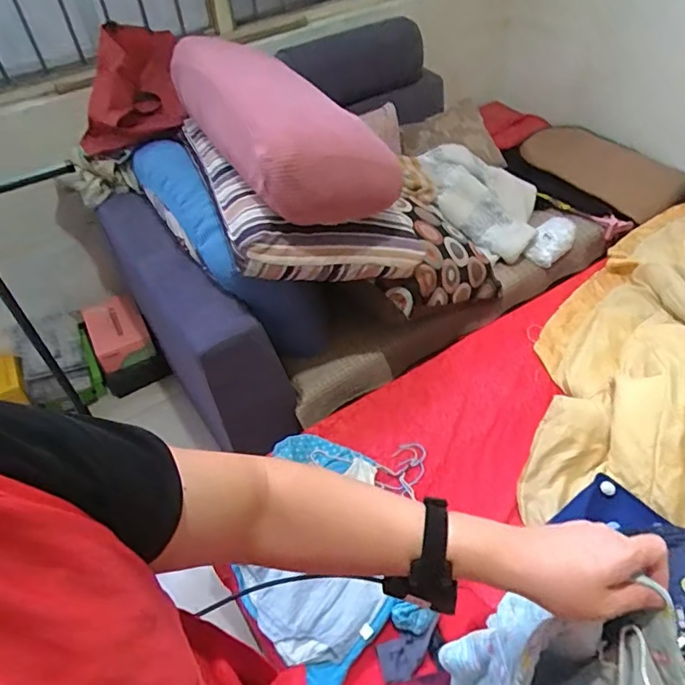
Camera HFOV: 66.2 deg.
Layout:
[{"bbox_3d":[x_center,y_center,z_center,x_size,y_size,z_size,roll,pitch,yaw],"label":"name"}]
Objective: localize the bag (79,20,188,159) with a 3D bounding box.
[{"bbox_3d":[-0.642,-0.777,1.580,0.329,0.285,0.327,-3,47,1],"label":"bag"}]

